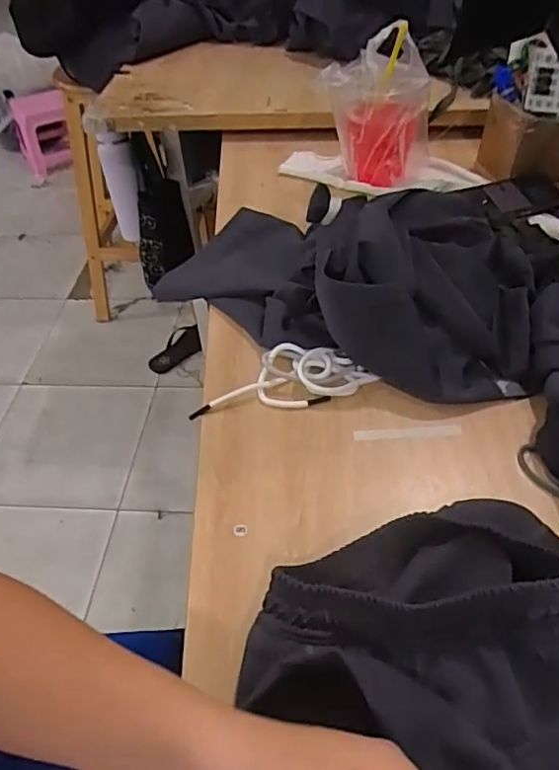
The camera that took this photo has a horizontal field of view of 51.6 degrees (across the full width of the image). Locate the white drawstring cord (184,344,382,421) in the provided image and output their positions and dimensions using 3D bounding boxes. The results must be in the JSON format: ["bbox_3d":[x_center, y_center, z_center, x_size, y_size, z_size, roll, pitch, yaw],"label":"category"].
[{"bbox_3d":[0.003,-0.007,0.570,0.175,0.026,0.061,-8,47,-2],"label":"white drawstring cord"}]

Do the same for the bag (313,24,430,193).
[{"bbox_3d":[0.138,-0.388,0.806,0.143,0.176,0.126,11,50,15],"label":"bag"}]

